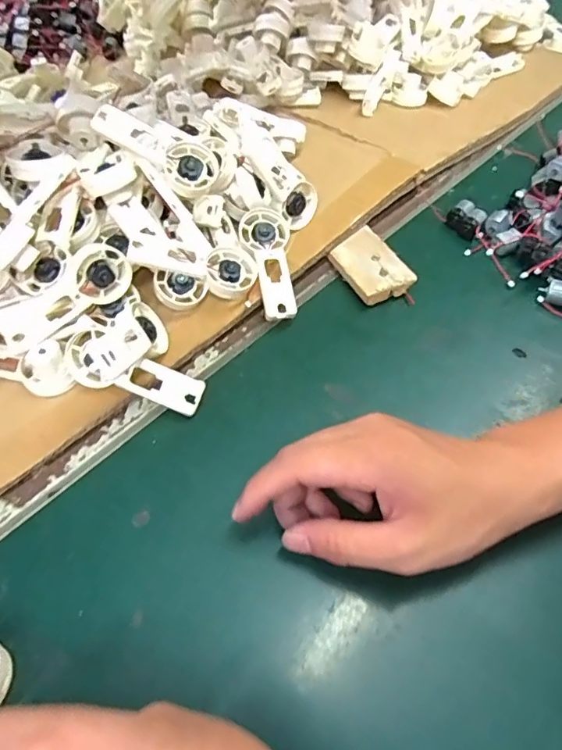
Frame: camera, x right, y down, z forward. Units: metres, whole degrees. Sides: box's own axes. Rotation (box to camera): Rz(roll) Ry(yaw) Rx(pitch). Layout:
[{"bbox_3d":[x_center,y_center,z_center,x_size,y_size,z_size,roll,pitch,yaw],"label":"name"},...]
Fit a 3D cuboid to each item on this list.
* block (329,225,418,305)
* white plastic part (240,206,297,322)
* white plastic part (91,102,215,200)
[{"bbox_3d":[0.074,-0.091,0.436,0.050,0.018,0.074,-20,54,-13],"label":"block"},{"bbox_3d":[-0.007,-0.088,0.406,0.038,0.014,0.094,-9,72,-6],"label":"white plastic part"},{"bbox_3d":[-0.093,-0.167,0.382,0.093,0.020,0.034,28,52,-15],"label":"white plastic part"}]

